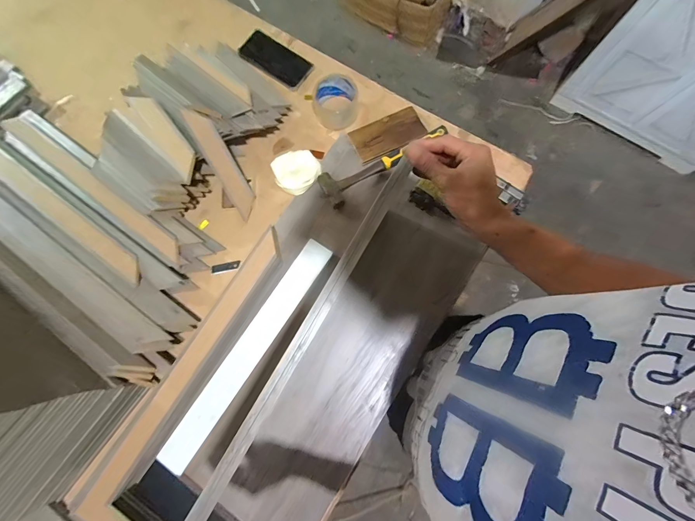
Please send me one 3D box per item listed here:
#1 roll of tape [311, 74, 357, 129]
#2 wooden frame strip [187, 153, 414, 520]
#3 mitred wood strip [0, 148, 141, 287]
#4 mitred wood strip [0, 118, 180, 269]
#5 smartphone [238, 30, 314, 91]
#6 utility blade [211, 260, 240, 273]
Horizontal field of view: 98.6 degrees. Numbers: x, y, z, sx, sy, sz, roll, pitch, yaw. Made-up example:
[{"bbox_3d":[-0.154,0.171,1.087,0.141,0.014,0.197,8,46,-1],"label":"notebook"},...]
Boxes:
[{"bbox_3d":[-0.024,-0.332,0.633,0.097,0.060,0.088,-5,79,0],"label":"roll of tape"},{"bbox_3d":[-0.043,0.079,0.331,0.019,0.014,0.464,29,79,7],"label":"wooden frame strip"},{"bbox_3d":[-0.573,-0.111,0.575,0.477,0.026,0.042,35,82,8],"label":"mitred wood strip"},{"bbox_3d":[-0.520,-0.155,0.600,0.504,0.016,0.044,36,88,8],"label":"mitred wood strip"},{"bbox_3d":[-0.159,-0.451,0.670,0.161,0.008,0.084,32,80,1],"label":"smartphone"},{"bbox_3d":[-0.241,0.013,0.593,0.055,0.004,0.018,-13,73,-6],"label":"utility blade"}]

